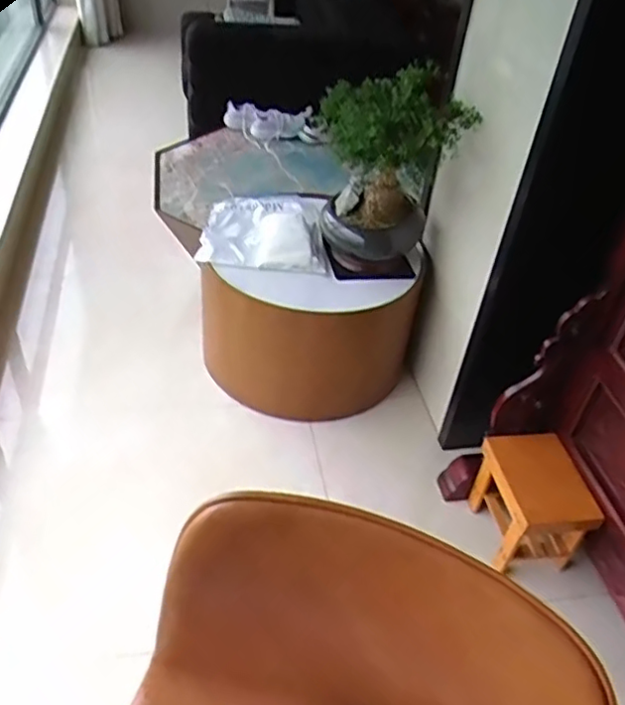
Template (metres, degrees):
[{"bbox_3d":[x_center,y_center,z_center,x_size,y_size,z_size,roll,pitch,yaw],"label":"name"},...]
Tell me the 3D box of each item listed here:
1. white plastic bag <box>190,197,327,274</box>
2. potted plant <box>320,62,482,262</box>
[{"bbox_3d":[-0.146,-0.371,1.946,0.364,0.089,0.298,4,41,-4],"label":"white plastic bag"},{"bbox_3d":[0.191,-0.490,1.727,0.349,0.535,0.255,9,40,1],"label":"potted plant"}]

